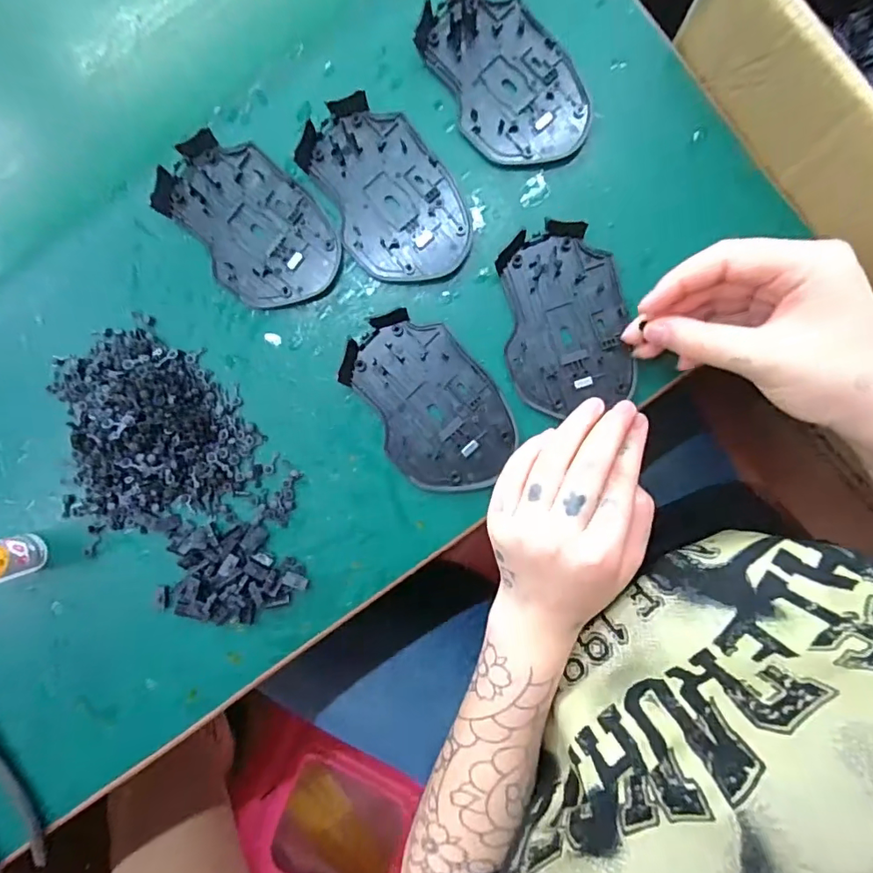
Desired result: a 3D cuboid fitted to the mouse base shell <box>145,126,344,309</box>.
[{"bbox_3d":[-0.113,-0.128,0.303,0.112,0.010,0.070,45,93,2],"label":"mouse base shell"}]

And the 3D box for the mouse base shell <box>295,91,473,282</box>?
[{"bbox_3d":[-0.030,-0.145,0.299,0.070,0.011,0.111,-30,89,3],"label":"mouse base shell"}]

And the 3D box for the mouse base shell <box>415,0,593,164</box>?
[{"bbox_3d":[0.040,-0.214,0.297,0.070,0.010,0.113,-33,88,3],"label":"mouse base shell"}]

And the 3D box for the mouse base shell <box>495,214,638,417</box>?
[{"bbox_3d":[0.076,-0.068,0.295,0.069,0.010,0.105,-9,90,3],"label":"mouse base shell"}]

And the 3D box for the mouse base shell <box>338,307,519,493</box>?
[{"bbox_3d":[-0.004,-0.019,0.299,0.072,0.010,0.110,-40,88,3],"label":"mouse base shell"}]

